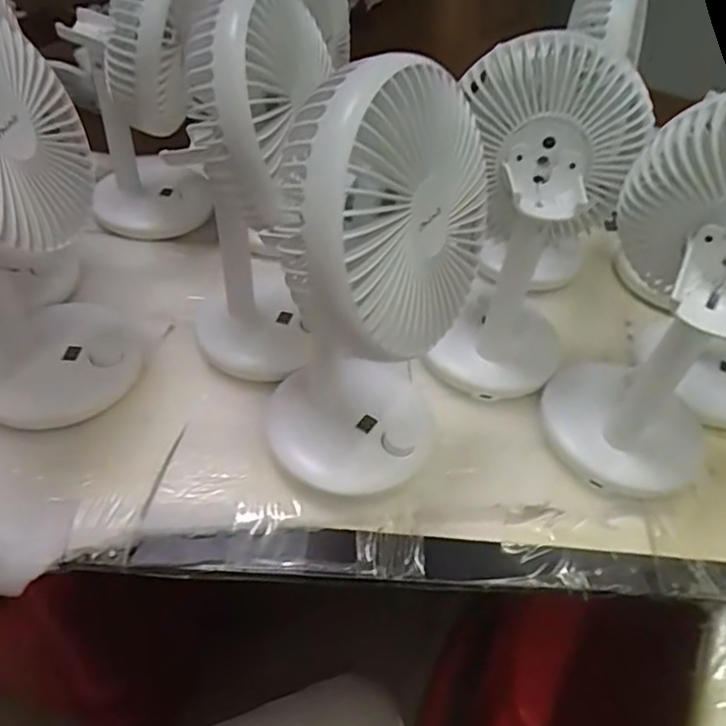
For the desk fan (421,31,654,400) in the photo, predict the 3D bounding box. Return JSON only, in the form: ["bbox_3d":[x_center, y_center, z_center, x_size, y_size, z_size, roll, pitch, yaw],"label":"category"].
[{"bbox_3d":[0.107,-0.093,0.404,0.104,0.214,0.129,18,46,10],"label":"desk fan"}]

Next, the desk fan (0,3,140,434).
[{"bbox_3d":[-0.220,-0.096,0.360,0.107,0.229,0.184,-20,51,-25],"label":"desk fan"}]

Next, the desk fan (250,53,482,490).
[{"bbox_3d":[-0.001,-0.027,0.316,0.097,0.241,0.109,14,45,6],"label":"desk fan"}]

